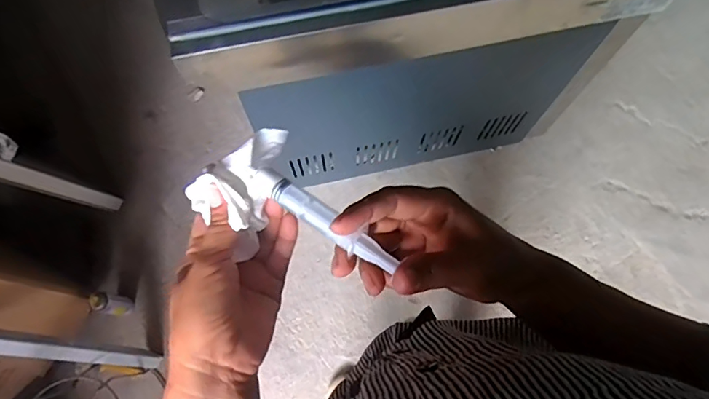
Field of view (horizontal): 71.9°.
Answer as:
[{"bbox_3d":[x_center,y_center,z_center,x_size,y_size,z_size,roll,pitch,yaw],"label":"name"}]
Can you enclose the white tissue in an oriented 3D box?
[{"bbox_3d":[-0.074,-0.012,0.346,0.053,0.045,0.078,40,75,14],"label":"white tissue"}]

